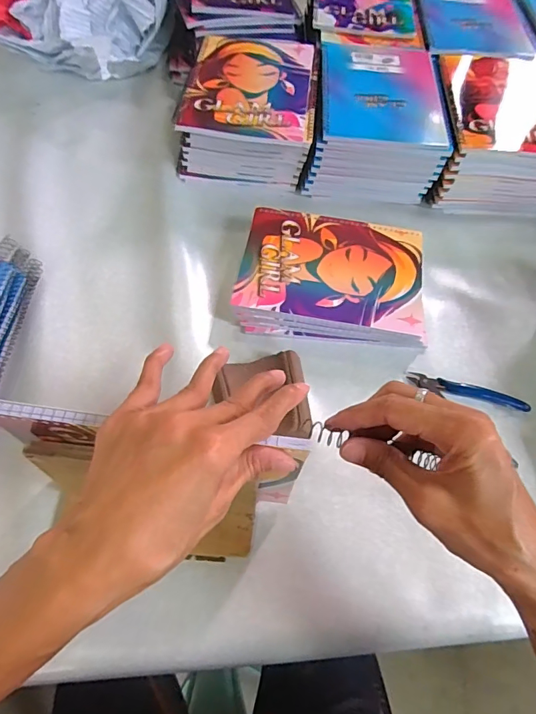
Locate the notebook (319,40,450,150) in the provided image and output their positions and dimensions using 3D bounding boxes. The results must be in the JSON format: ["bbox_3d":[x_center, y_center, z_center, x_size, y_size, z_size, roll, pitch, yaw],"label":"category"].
[{"bbox_3d":[0.143,-0.338,0.559,0.146,0.009,0.197,5,61,-1],"label":"notebook"}]

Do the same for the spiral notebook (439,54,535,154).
[{"bbox_3d":[0.301,-0.328,0.563,0.151,0.013,0.196,3,61,-2],"label":"spiral notebook"}]

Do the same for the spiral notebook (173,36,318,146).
[{"bbox_3d":[-0.019,-0.340,0.550,0.155,0.007,0.206,7,61,0],"label":"spiral notebook"}]

